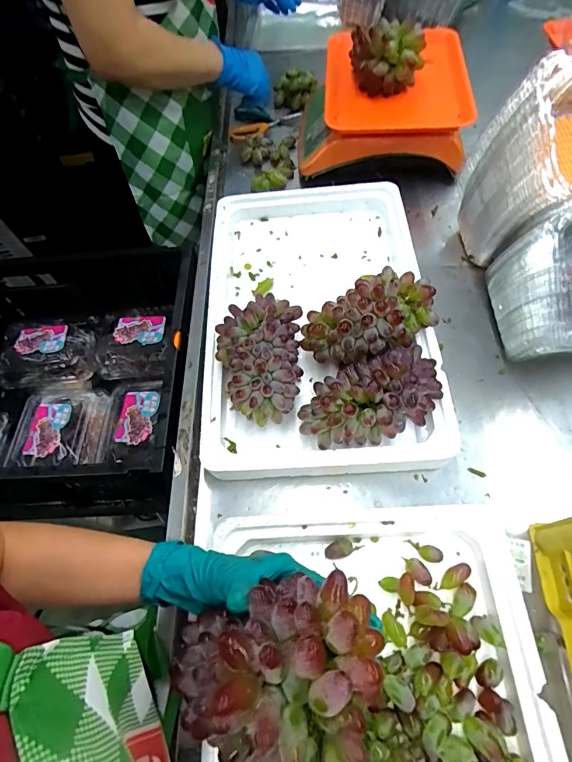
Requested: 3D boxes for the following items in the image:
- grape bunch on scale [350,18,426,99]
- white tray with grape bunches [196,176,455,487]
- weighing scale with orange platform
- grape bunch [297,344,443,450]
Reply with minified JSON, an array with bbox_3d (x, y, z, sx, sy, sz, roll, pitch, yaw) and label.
[{"bbox_3d":[0.158,-0.508,0.639,0.109,0.091,0.087,3,63,3],"label":"grape bunch on scale"},{"bbox_3d":[0.041,-0.118,0.557,0.303,0.105,0.476,-3,62,3],"label":"white tray with grape bunches"},{"bbox_3d":[0.167,-0.493,0.714,0.276,0.112,0.253,2,62,5],"label":"weighing scale with orange platform"},{"bbox_3d":[0.096,0.019,0.458,0.158,0.064,0.089,-21,63,-6],"label":"grape bunch"}]

